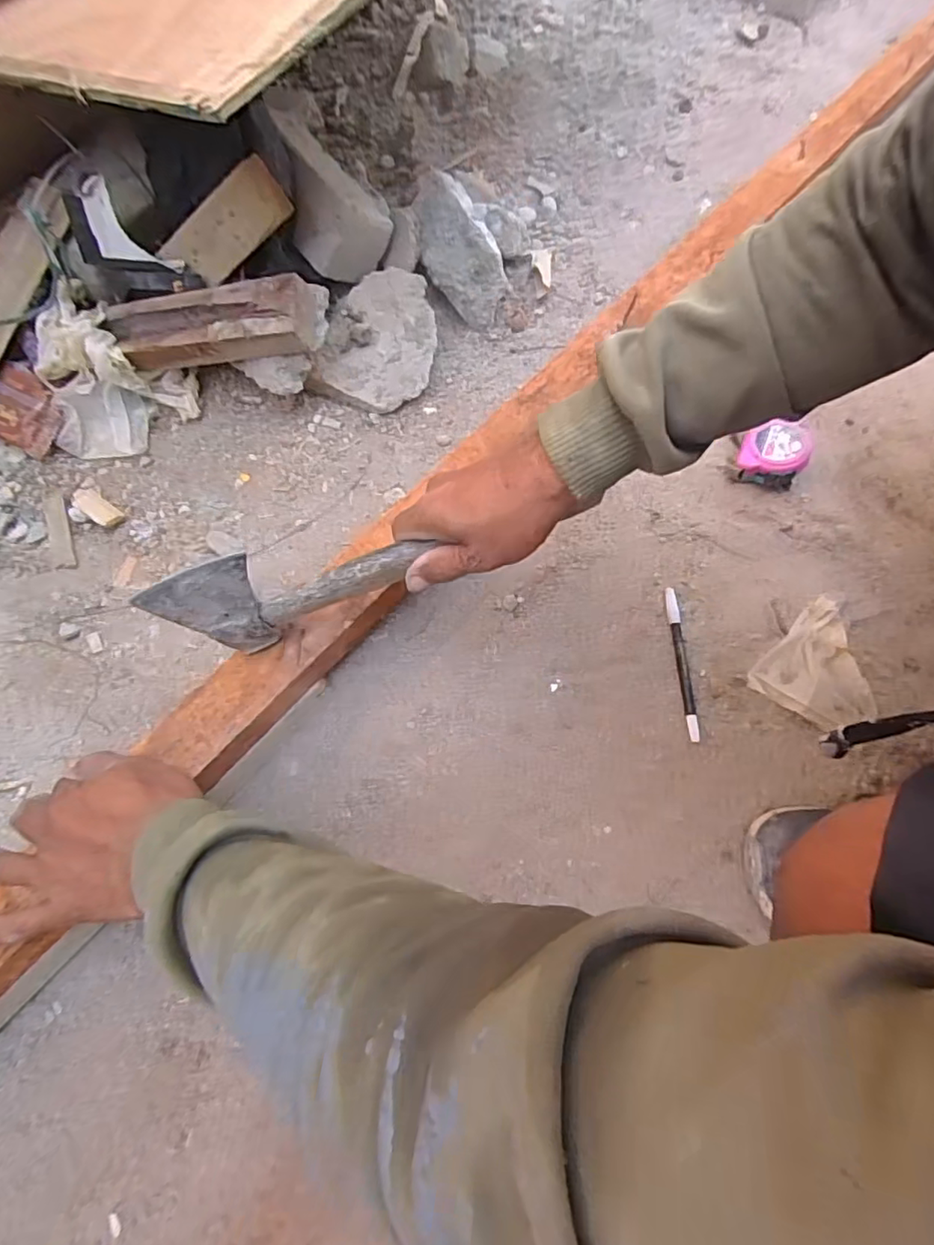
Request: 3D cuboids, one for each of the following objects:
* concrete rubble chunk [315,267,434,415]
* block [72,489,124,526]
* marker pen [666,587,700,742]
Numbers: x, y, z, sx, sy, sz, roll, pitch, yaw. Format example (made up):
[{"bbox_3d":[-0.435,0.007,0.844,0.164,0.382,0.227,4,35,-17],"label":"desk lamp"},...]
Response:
[{"bbox_3d":[-0.096,-0.310,0.636,0.119,0.043,0.158,8,70,2],"label":"concrete rubble chunk"},{"bbox_3d":[-0.373,-0.116,0.579,0.059,0.007,0.022,34,73,10],"label":"block"},{"bbox_3d":[0.198,0.035,0.531,0.011,0.010,0.144,-2,70,-2],"label":"marker pen"}]

